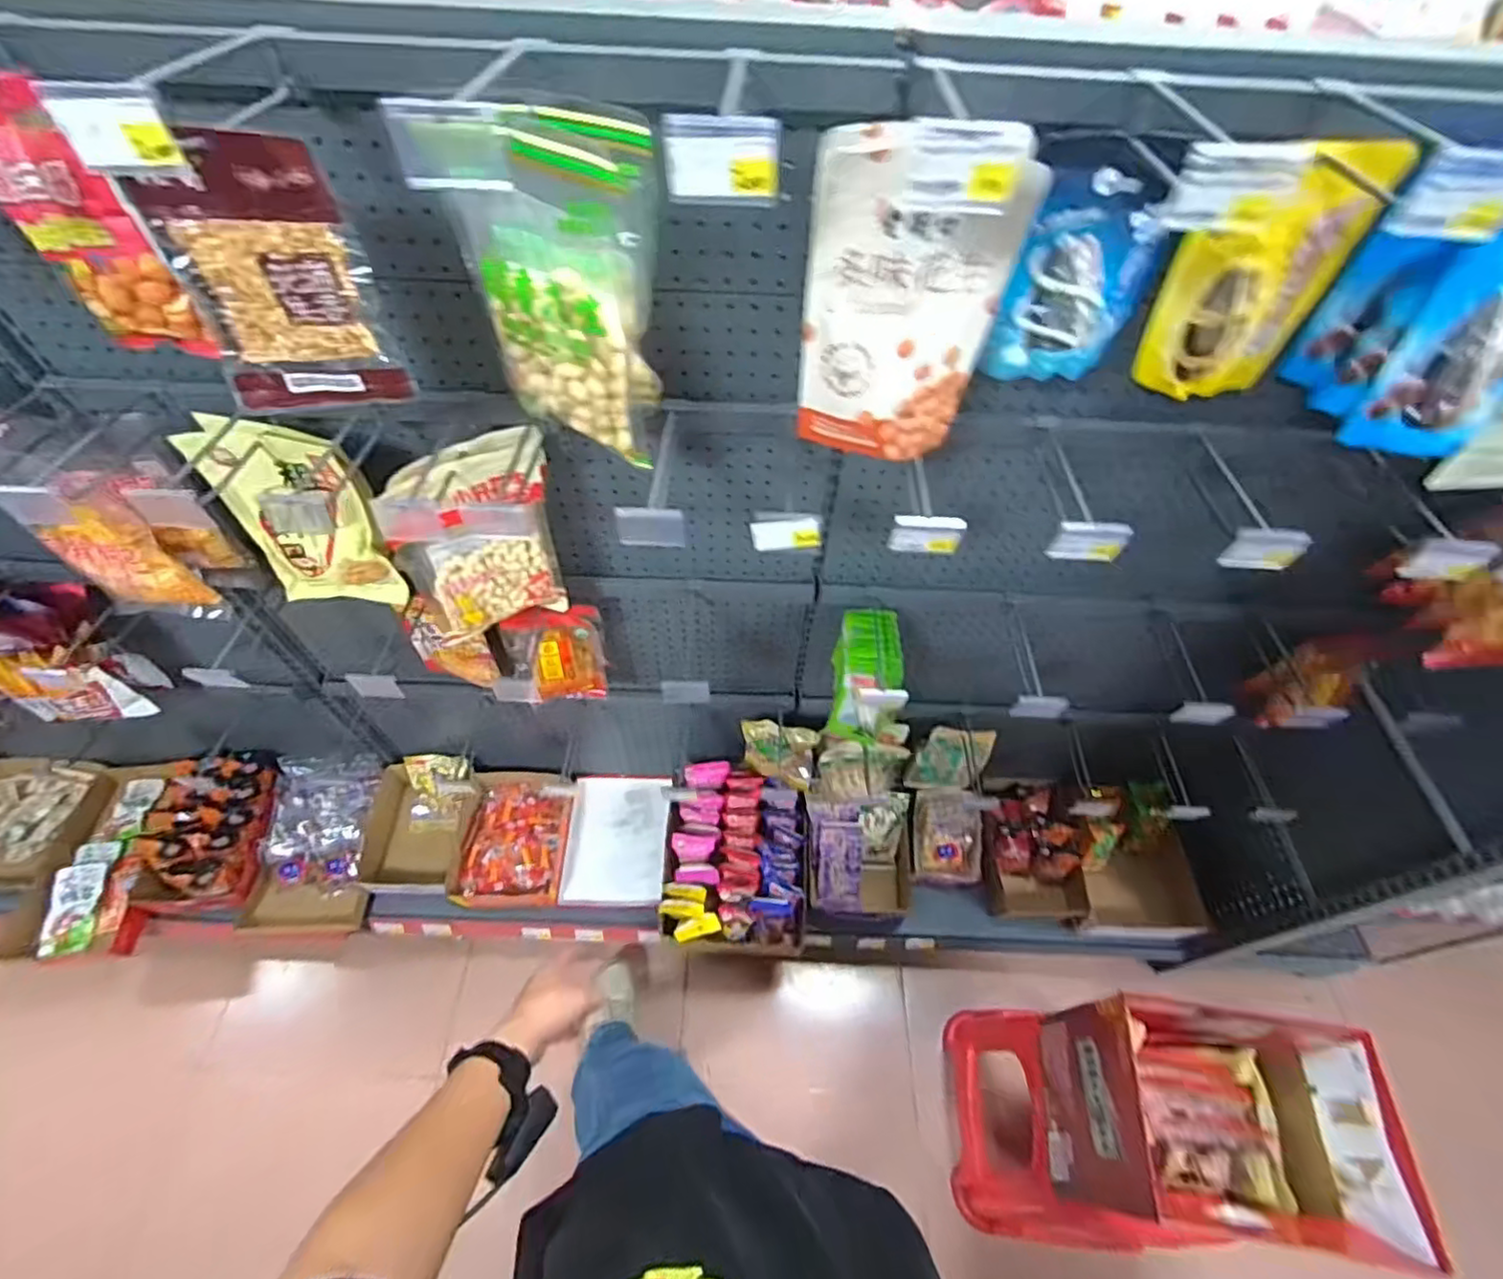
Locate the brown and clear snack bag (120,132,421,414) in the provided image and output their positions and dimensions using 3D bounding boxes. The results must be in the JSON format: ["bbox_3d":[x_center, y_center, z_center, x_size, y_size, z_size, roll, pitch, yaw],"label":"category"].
[{"bbox_3d":[-0.367,-0.274,0.503,0.141,0.189,0.028,-5,54,-6],"label":"brown and clear snack bag"}]

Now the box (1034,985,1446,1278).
[{"bbox_3d":[0.601,0.640,0.866,0.318,0.243,0.244,6,54,3],"label":"box"}]

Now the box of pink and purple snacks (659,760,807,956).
[{"bbox_3d":[-0.029,0.472,1.407,0.296,0.133,0.363,4,54,1],"label":"box of pink and purple snacks"}]

